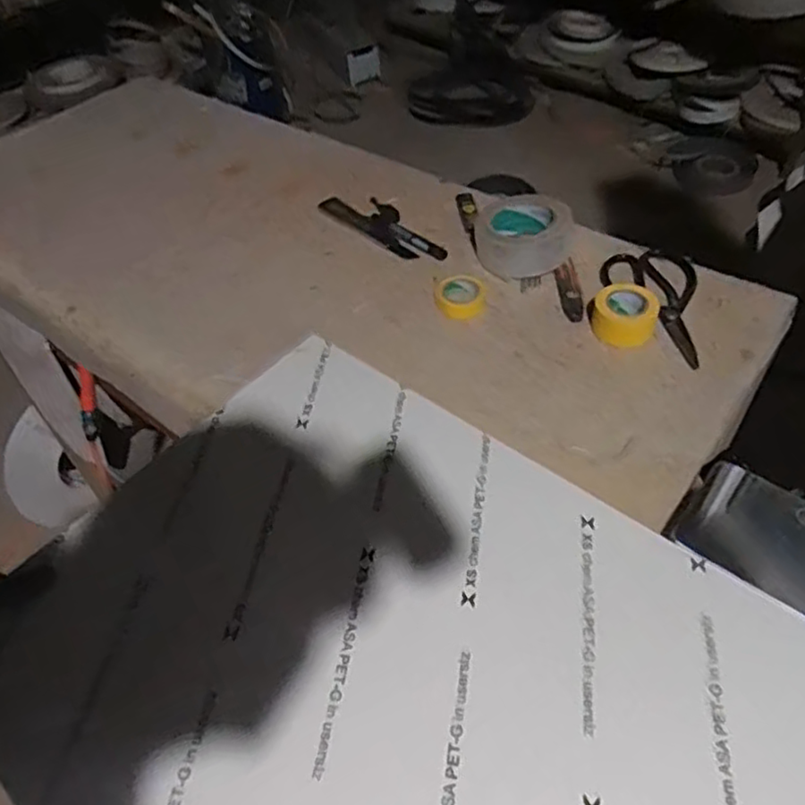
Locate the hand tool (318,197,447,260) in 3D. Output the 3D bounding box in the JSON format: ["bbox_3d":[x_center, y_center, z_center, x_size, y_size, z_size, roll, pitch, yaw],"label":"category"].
[{"bbox_3d":[-0.019,-0.235,0.891,0.207,0.019,0.059,30,57,26],"label":"hand tool"}]

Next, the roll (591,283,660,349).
[{"bbox_3d":[0.241,-0.095,0.728,0.065,0.034,0.071,-2,49,2],"label":"roll"}]

